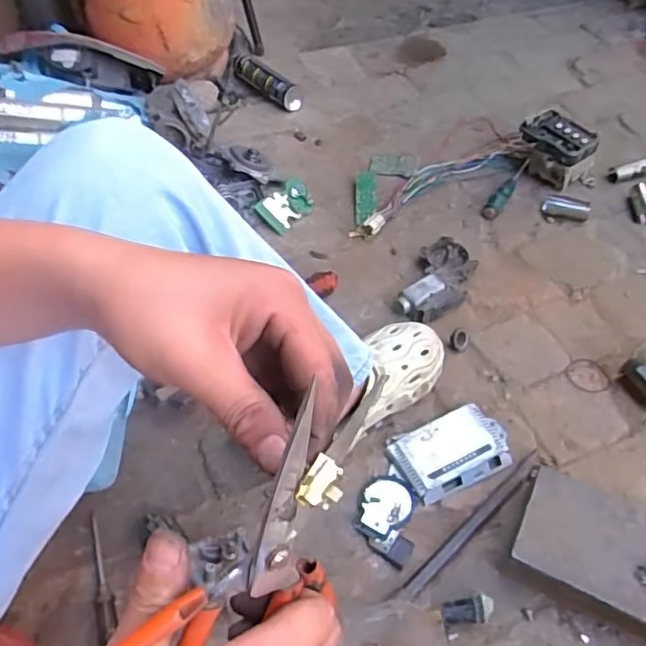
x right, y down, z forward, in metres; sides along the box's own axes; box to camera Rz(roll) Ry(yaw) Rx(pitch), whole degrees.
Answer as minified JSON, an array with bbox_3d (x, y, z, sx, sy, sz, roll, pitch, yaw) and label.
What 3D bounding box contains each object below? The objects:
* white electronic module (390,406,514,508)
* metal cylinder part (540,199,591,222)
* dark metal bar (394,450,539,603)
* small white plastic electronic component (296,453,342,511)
[{"bbox_3d":[0.165,0.163,0.767,0.143,0.022,0.091,-21,52,-13],"label":"white electronic module"},{"bbox_3d":[0.405,-0.189,1.008,0.075,0.028,0.025,16,53,16],"label":"metal cylinder part"},{"bbox_3d":[0.178,0.237,0.714,0.253,0.008,0.018,-36,57,-24],"label":"dark metal bar"},{"bbox_3d":[0.000,0.064,0.235,0.015,0.008,0.020,26,57,23],"label":"small white plastic electronic component"}]

